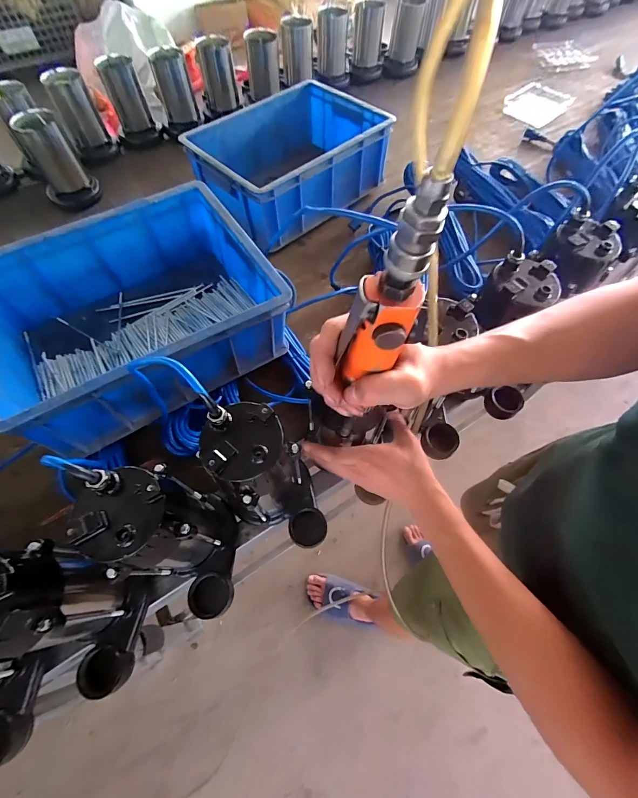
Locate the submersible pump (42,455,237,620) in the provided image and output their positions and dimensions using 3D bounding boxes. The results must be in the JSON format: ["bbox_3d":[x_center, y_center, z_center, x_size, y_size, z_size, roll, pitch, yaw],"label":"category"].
[{"bbox_3d":[-0.162,0.157,0.402,0.098,0.260,0.138,-35,67,-17],"label":"submersible pump"}]

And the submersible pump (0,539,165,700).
[{"bbox_3d":[-0.284,0.238,0.374,0.096,0.234,0.144,2,61,1],"label":"submersible pump"}]

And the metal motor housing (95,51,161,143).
[{"bbox_3d":[-0.523,-0.827,0.981,0.102,0.174,0.084,-18,63,-10],"label":"metal motor housing"}]

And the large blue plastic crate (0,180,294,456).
[{"bbox_3d":[-0.283,-0.129,0.561,0.397,0.175,0.297,-31,66,-16],"label":"large blue plastic crate"}]

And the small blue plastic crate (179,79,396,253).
[{"bbox_3d":[-0.068,-0.558,0.842,0.400,0.160,0.302,-39,68,-19],"label":"small blue plastic crate"}]

